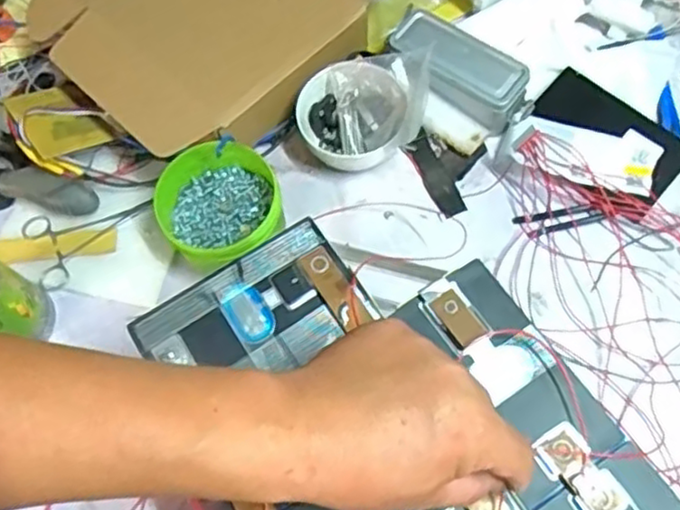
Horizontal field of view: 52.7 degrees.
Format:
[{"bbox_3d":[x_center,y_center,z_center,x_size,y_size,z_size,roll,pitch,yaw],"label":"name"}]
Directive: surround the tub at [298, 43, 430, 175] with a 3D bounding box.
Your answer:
[{"bbox_3d":[0.023,-0.146,0.719,0.132,0.080,0.111,3,68,6],"label":"tub"}]

